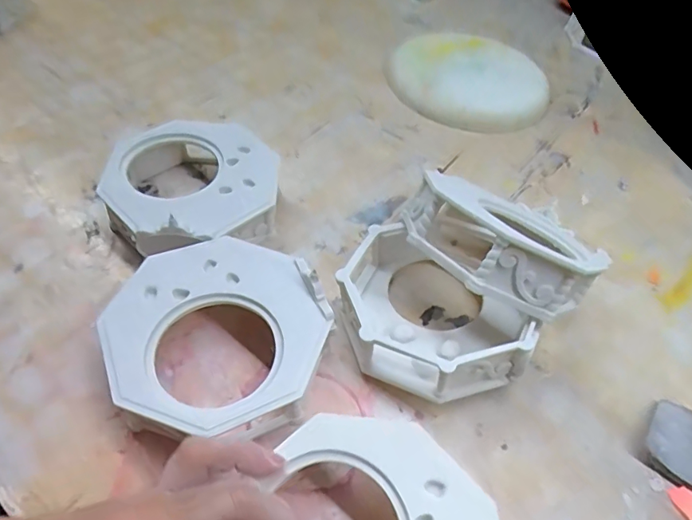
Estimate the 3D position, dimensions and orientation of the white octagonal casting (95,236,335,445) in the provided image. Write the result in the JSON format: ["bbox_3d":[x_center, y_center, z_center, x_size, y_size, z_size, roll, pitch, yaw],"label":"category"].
[{"bbox_3d":[-0.071,0.043,0.274,0.115,0.036,0.113,17,51,7],"label":"white octagonal casting"}]

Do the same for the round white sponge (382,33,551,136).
[{"bbox_3d":[0.127,-0.190,0.509,0.162,0.032,0.131,9,50,0],"label":"round white sponge"}]

